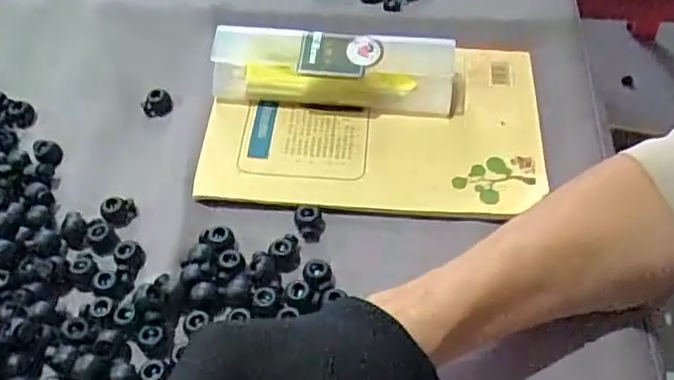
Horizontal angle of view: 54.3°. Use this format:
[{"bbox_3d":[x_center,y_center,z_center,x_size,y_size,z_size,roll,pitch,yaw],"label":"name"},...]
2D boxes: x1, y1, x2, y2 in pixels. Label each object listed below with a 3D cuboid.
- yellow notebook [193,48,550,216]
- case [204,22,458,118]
[{"bbox_3d":[0.022,-0.042,0.416,0.206,0.012,0.125,2,53,2],"label":"yellow notebook"},{"bbox_3d":[-0.001,-0.078,0.422,0.155,0.034,0.045,3,53,3],"label":"case"}]

